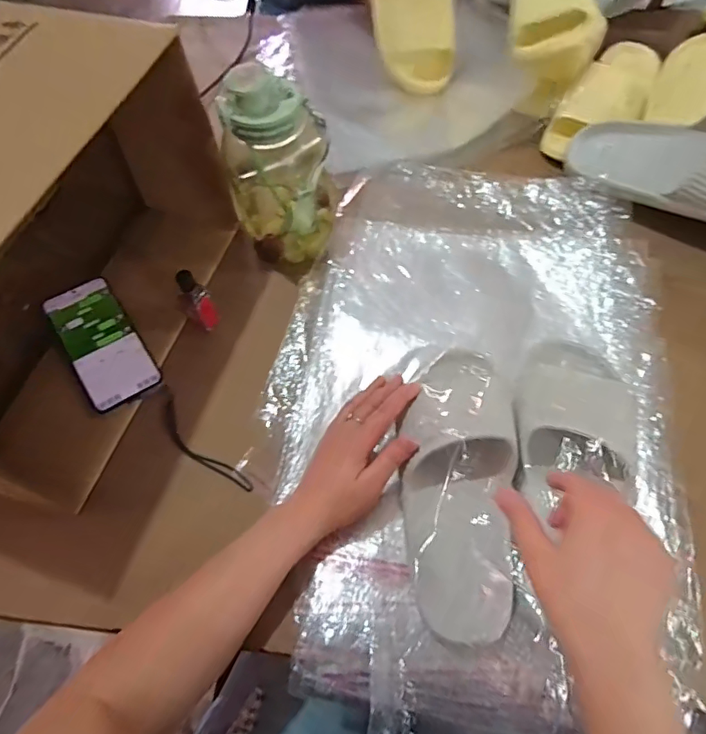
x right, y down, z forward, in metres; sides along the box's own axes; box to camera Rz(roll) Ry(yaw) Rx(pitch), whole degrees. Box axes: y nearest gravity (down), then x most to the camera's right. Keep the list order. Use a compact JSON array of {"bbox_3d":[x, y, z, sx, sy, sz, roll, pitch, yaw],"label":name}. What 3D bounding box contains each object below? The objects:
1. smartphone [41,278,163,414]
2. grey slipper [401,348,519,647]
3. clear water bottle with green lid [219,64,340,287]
[{"bbox_3d":[-0.276,-0.029,0.562,0.071,0.011,0.153,-30,69,-19],"label":"smartphone"},{"bbox_3d":[0.093,0.098,0.449,0.090,0.062,0.253,3,69,5],"label":"grey slipper"},{"bbox_3d":[-0.080,-0.210,0.554,0.116,0.208,0.126,-12,65,-1],"label":"clear water bottle with green lid"}]

